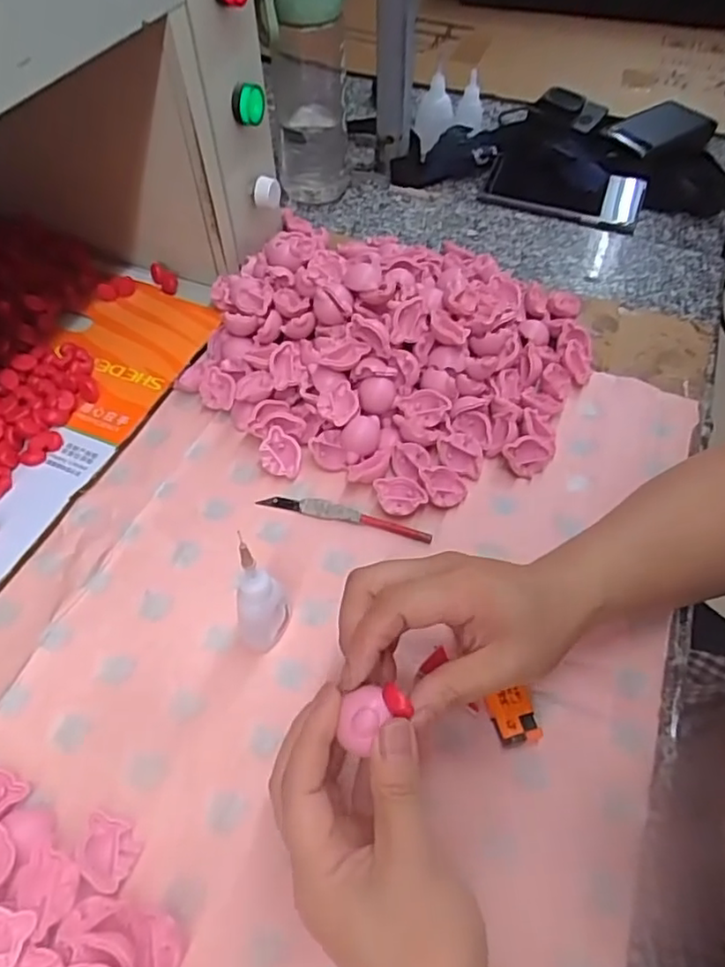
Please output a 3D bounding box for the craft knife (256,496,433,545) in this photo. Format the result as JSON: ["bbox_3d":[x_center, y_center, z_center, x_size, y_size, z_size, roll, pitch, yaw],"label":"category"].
[{"bbox_3d":[-0.012,0.021,0.431,0.119,0.006,0.014,12,54,8],"label":"craft knife"}]

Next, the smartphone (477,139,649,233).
[{"bbox_3d":[0.216,-0.314,0.667,0.158,0.014,0.082,20,78,6],"label":"smartphone"}]

